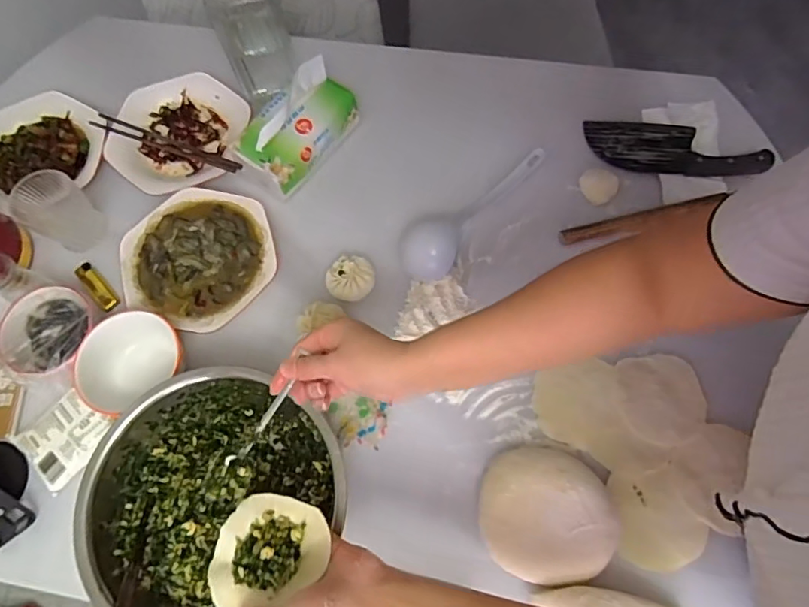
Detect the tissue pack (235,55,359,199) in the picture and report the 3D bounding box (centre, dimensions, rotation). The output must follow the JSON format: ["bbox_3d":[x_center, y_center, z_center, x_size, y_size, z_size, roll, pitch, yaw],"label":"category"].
[{"bbox_3d":[-0.149,-0.248,0.741,0.095,0.083,0.172,33,74,14],"label":"tissue pack"}]

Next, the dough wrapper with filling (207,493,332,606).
[{"bbox_3d":[-0.121,0.221,0.468,0.098,0.023,0.097,-1,69,2],"label":"dough wrapper with filling"}]

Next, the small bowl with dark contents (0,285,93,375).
[{"bbox_3d":[-0.439,0.034,0.658,0.111,0.043,0.110,16,71,8],"label":"small bowl with dark contents"}]

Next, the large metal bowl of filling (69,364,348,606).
[{"bbox_3d":[-0.196,0.210,0.571,0.248,0.098,0.267,37,75,15],"label":"large metal bowl of filling"}]

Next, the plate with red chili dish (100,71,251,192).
[{"bbox_3d":[-0.331,-0.252,0.785,0.196,0.037,0.198,-1,69,2],"label":"plate with red chili dish"}]

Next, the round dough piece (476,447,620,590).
[{"bbox_3d":[0.152,0.224,0.568,0.137,0.046,0.132,-1,69,2],"label":"round dough piece"}]

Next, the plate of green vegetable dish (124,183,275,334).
[{"bbox_3d":[-0.271,-0.064,0.711,0.195,0.023,0.189,21,72,10],"label":"plate of green vegetable dish"}]

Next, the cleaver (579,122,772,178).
[{"bbox_3d":[0.378,-0.223,0.757,0.234,0.018,0.088,10,70,6],"label":"cleaver"}]

